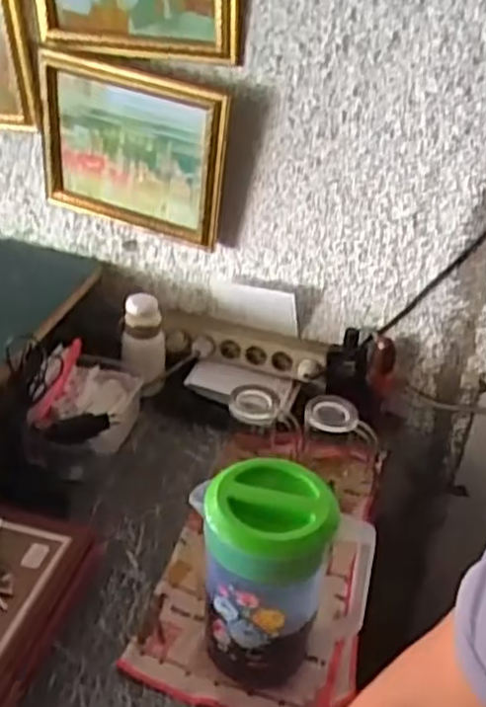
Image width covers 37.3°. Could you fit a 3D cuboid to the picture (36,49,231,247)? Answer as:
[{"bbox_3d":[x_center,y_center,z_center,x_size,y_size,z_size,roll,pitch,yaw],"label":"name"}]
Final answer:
[{"bbox_3d":[-0.167,-0.295,1.062,0.305,0.238,0.031,16,35,17],"label":"picture"}]

